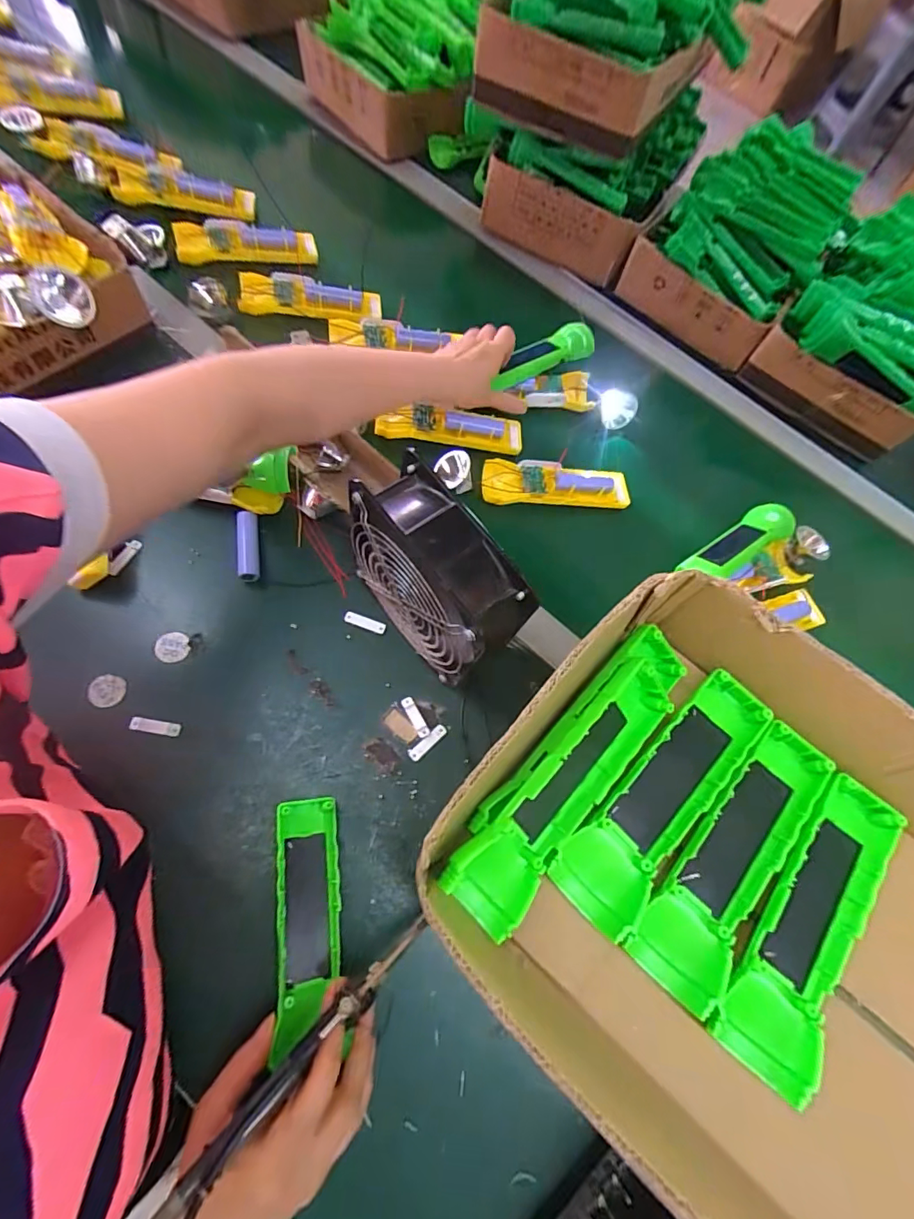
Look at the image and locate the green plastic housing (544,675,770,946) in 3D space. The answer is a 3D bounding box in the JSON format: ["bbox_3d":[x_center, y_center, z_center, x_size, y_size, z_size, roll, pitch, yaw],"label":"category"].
[{"bbox_3d":[0.119,0.106,0.285,0.048,0.034,0.160,43,67,9],"label":"green plastic housing"}]

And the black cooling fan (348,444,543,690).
[{"bbox_3d":[-0.019,-0.018,0.385,0.069,0.153,0.146,-36,77,-21],"label":"black cooling fan"}]

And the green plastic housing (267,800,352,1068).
[{"bbox_3d":[-0.105,0.213,0.339,0.041,0.027,0.146,-4,63,-4],"label":"green plastic housing"}]

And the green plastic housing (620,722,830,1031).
[{"bbox_3d":[0.159,0.138,0.274,0.050,0.024,0.159,43,67,9],"label":"green plastic housing"}]

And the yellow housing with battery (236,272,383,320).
[{"bbox_3d":[-0.173,-0.366,0.571,0.155,0.028,0.049,6,67,-7],"label":"yellow housing with battery"}]

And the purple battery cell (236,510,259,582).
[{"bbox_3d":[-0.194,-0.058,0.447,0.017,0.018,0.066,-5,68,-11],"label":"purple battery cell"}]

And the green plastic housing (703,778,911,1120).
[{"bbox_3d":[0.195,0.171,0.270,0.050,0.029,0.161,41,67,9],"label":"green plastic housing"}]

